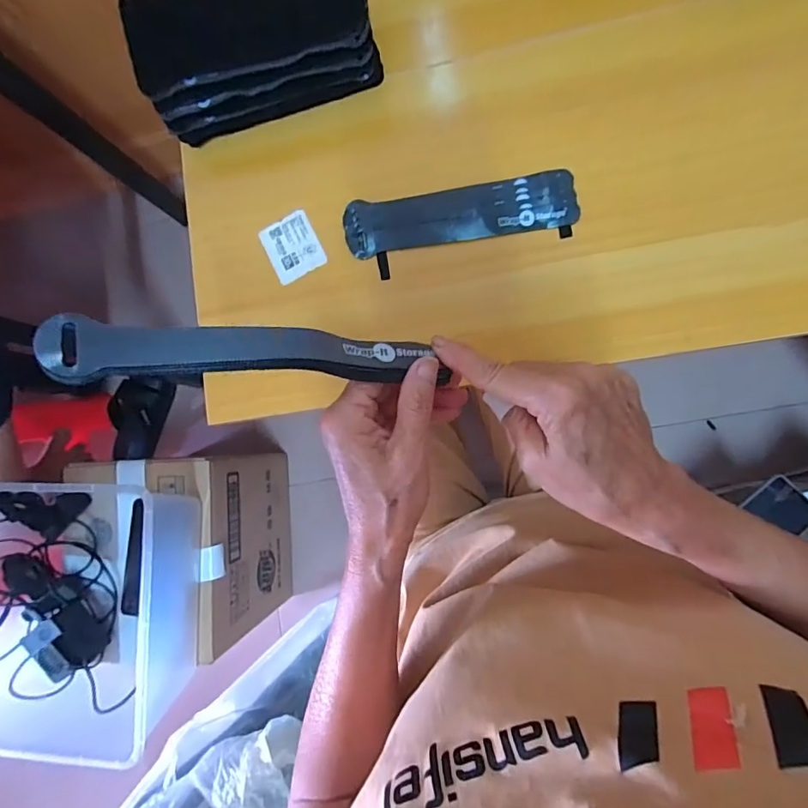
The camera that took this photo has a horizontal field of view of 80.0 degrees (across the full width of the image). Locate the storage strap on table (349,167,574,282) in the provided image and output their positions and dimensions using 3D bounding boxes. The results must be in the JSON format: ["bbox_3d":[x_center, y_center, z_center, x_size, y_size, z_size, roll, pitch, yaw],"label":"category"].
[{"bbox_3d":[0.048,-0.161,0.423,0.198,0.009,0.061,-6,86,9],"label":"storage strap on table"}]

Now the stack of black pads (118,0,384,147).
[{"bbox_3d":[-0.126,-0.312,0.422,0.198,0.087,0.083,-13,85,8],"label":"stack of black pads"}]

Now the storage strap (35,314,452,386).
[{"bbox_3d":[-0.069,-0.026,0.250,0.187,0.026,0.031,-1,86,-23],"label":"storage strap"}]

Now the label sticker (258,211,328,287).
[{"bbox_3d":[-0.103,-0.146,0.449,0.049,0.007,0.061,-27,83,7],"label":"label sticker"}]

